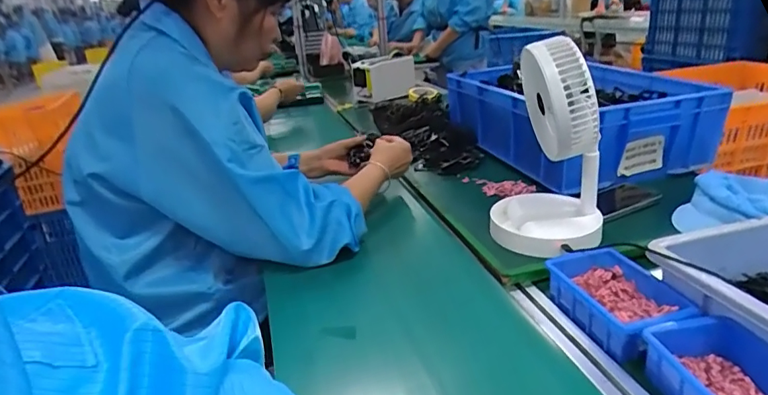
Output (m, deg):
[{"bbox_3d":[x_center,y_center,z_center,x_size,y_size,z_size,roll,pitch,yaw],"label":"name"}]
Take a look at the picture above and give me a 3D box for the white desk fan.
[{"bbox_3d":[0.233,-0.074,0.689,0.154,0.283,0.164,2,24,18],"label":"white desk fan"}]

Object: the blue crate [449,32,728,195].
[{"bbox_3d":[0.397,-0.177,1.042,0.381,0.156,0.495,-9,23,-8],"label":"blue crate"}]

